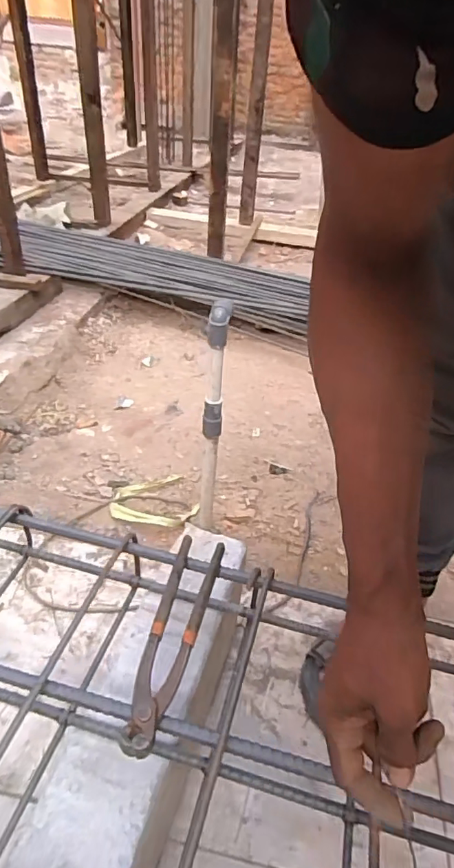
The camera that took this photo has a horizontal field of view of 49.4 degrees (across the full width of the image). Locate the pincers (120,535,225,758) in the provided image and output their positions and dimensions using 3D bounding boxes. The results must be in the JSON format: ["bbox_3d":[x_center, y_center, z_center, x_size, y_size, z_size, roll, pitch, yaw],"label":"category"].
[{"bbox_3d":[-0.048,0.185,0.470,0.047,0.017,0.217,11,39,6],"label":"pincers"}]

